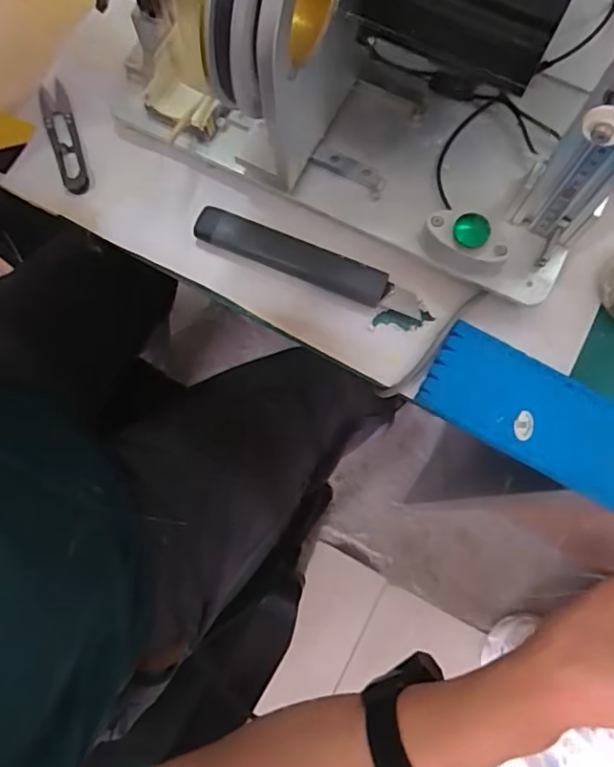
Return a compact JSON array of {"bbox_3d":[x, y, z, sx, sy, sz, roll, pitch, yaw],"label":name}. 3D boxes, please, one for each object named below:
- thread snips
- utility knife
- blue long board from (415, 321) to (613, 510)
[{"bbox_3d":[-0.187,-0.189,0.433,0.022,0.009,0.103,-21,78,-4],"label":"thread snips"},{"bbox_3d":[0.002,-0.087,0.406,0.168,0.014,0.026,22,78,5],"label":"utility knife"},{"bbox_3d":[0.235,0.067,0.362,0.336,0.007,0.065,30,79,7],"label":"blue long board"}]

